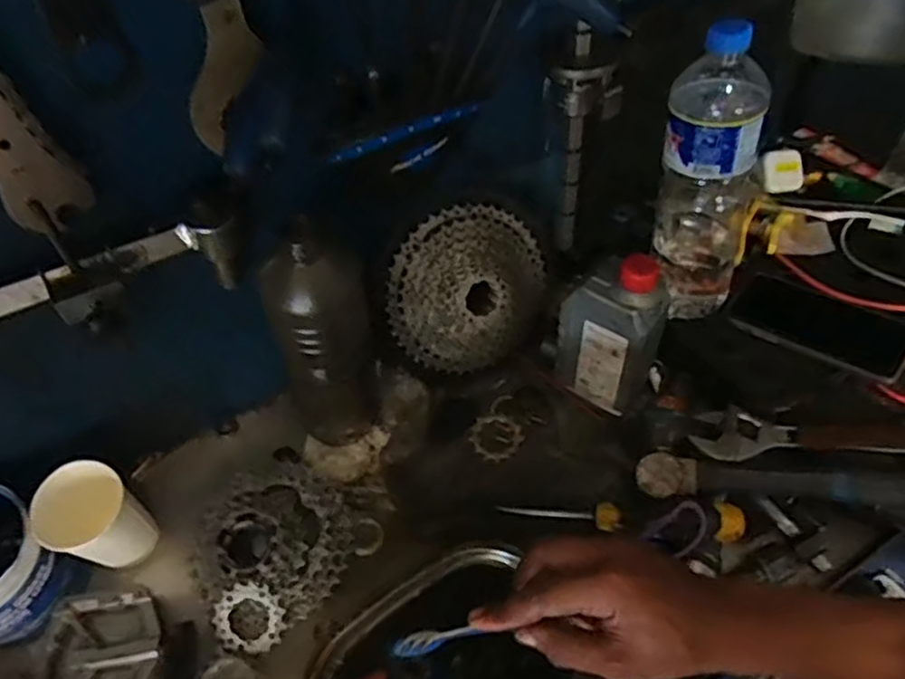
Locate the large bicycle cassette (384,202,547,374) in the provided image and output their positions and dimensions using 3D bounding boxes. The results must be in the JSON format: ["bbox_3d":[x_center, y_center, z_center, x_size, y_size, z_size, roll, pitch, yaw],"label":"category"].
[{"bbox_3d":[0.018,-0.045,0.649,0.163,0.159,0.041,-51,29,-2],"label":"large bicycle cassette"}]

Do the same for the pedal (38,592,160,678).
[{"bbox_3d":[-0.284,0.258,0.546,0.094,0.017,0.095,-1,53,1],"label":"pedal"}]

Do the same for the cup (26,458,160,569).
[{"bbox_3d":[-0.293,0.152,0.557,0.062,0.095,0.069,23,57,17],"label":"cup"}]

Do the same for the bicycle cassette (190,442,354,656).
[{"bbox_3d":[-0.157,0.174,0.580,0.148,0.036,0.133,-37,61,-24],"label":"bicycle cassette"}]

